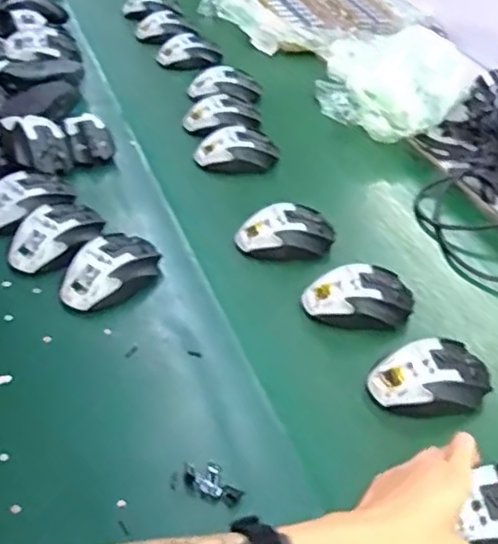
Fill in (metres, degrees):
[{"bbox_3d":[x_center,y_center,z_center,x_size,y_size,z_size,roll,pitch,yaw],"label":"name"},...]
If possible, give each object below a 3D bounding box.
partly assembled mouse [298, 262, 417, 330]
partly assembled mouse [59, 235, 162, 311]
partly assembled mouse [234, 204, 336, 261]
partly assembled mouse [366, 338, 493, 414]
[{"bbox_3d":[0.119,0.027,0.722,0.120,0.036,0.064,-3,41,-10],"label":"partly assembled mouse"},{"bbox_3d":[-0.145,-0.001,0.716,0.071,0.035,0.112,27,44,23],"label":"partly assembled mouse"},{"bbox_3d":[0.044,-0.047,0.801,0.118,0.039,0.062,-4,41,-11],"label":"partly assembled mouse"},{"bbox_3d":[0.171,0.099,0.637,0.108,0.032,0.062,-1,41,-8],"label":"partly assembled mouse"}]

